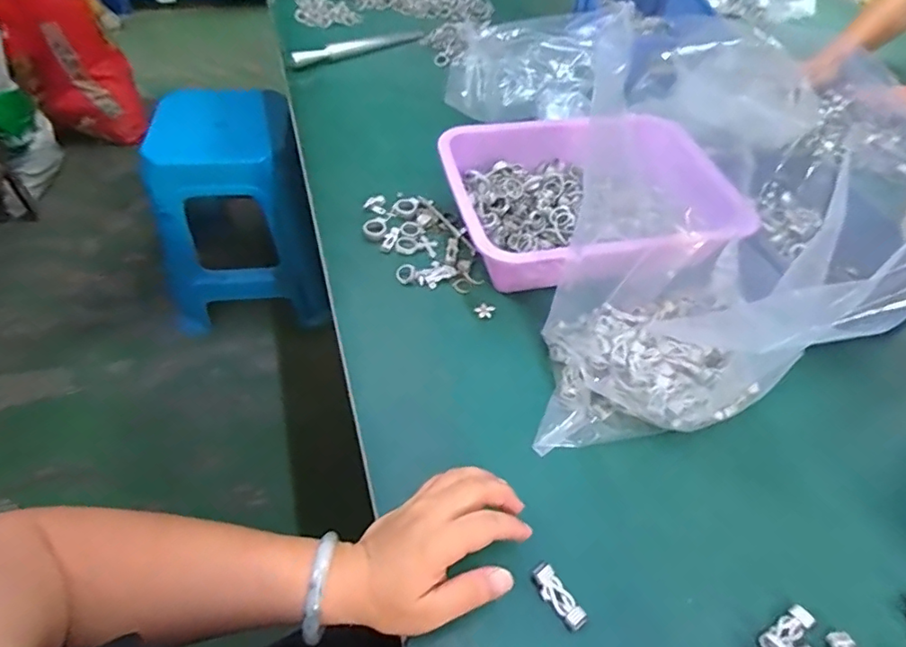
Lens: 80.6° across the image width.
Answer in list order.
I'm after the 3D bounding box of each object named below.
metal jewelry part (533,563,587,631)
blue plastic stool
[{"bbox_3d":[0.075,0.193,0.378,0.017,0.008,0.046,-30,60,-26],"label":"metal jewelry part"},{"bbox_3d":[-0.501,-0.251,1.270,0.374,0.455,0.307,2,52,-4],"label":"blue plastic stool"}]

